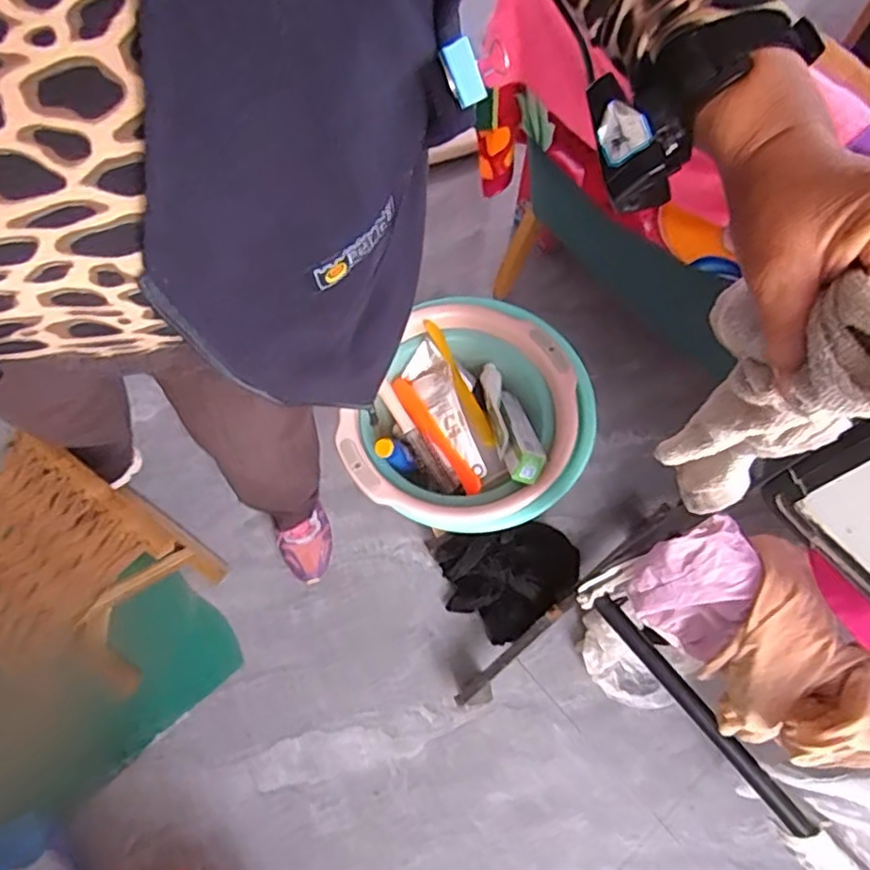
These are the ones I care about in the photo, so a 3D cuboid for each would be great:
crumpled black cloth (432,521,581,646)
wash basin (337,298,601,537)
[{"bbox_3d":[0.143,0.251,1.166,0.249,0.098,0.180,-16,70,-6],"label":"crumpled black cloth"},{"bbox_3d":[0.061,-0.020,0.990,0.328,0.102,0.345,0,70,0],"label":"wash basin"}]

